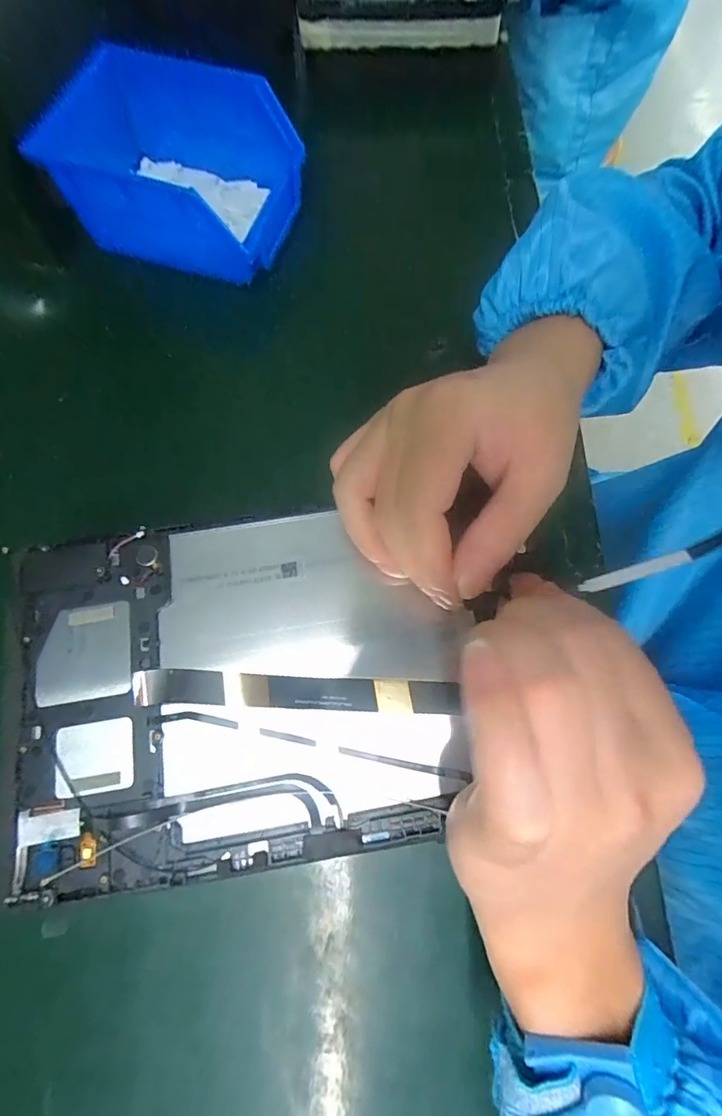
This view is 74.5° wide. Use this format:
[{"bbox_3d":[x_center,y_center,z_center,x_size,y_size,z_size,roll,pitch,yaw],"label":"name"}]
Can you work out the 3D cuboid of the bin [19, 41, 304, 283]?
[{"bbox_3d":[-0.117,-0.258,0.319,0.144,0.071,0.100,16,72,4],"label":"bin"}]

